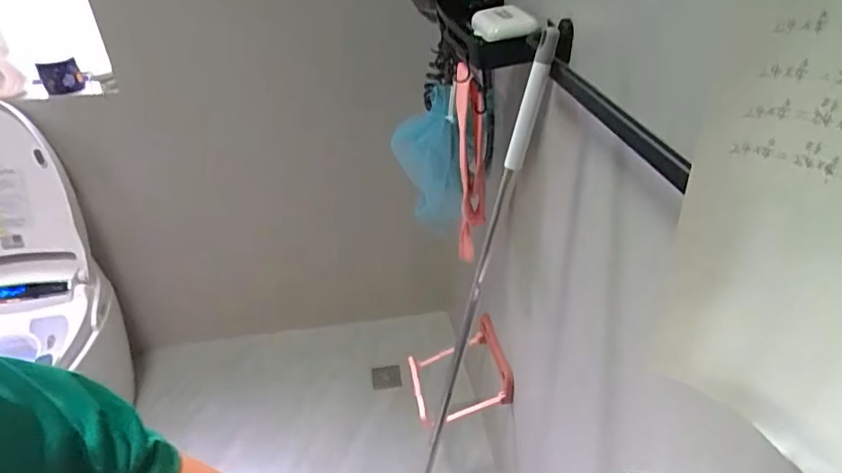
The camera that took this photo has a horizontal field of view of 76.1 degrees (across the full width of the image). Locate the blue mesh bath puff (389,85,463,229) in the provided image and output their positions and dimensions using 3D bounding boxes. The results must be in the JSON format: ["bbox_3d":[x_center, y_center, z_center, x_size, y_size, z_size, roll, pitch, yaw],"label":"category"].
[{"bbox_3d":[0.012,-0.145,1.015,0.094,0.263,0.114,-17,37,-19],"label":"blue mesh bath puff"}]

